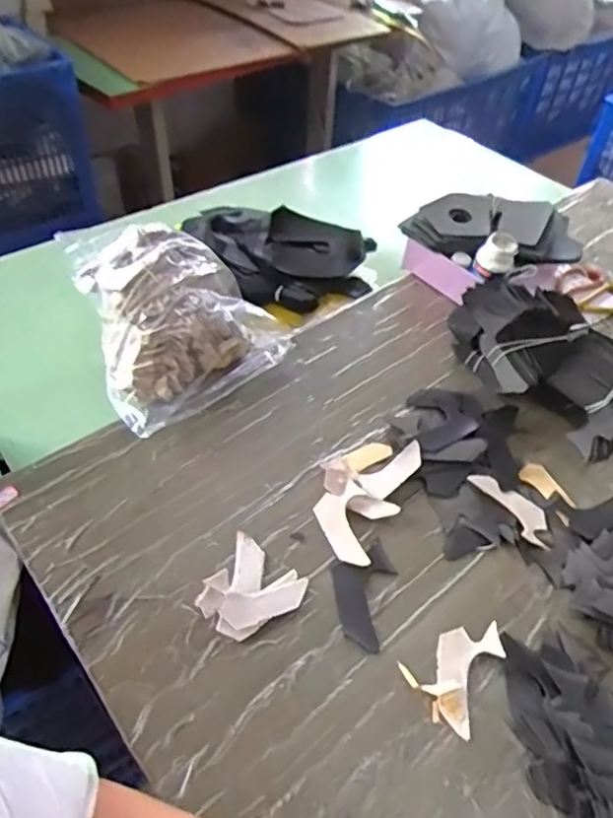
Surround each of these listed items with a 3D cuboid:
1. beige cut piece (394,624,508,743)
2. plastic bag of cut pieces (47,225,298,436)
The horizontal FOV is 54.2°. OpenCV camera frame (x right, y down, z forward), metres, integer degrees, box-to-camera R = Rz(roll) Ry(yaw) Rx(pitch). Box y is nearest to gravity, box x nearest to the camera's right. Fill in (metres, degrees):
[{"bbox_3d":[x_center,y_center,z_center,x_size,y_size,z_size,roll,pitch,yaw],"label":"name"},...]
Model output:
[{"bbox_3d":[0.146,0.241,0.545,0.100,0.005,0.076,-23,53,-22],"label":"beige cut piece"},{"bbox_3d":[-0.170,-0.137,0.799,0.240,0.104,0.338,-19,52,-19],"label":"plastic bag of cut pieces"}]

